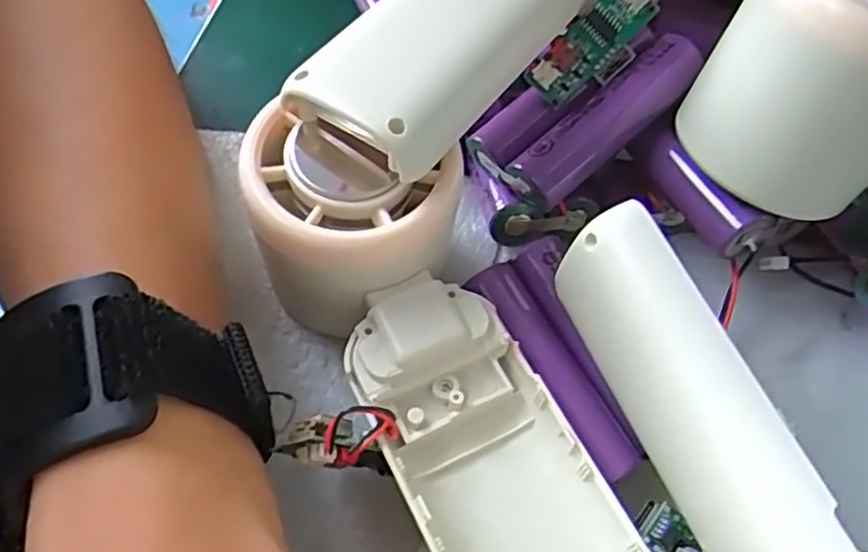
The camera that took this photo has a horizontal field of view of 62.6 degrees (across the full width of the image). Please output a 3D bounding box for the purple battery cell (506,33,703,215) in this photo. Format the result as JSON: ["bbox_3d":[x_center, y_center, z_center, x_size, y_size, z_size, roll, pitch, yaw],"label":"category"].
[{"bbox_3d":[0.051,-0.047,0.213,0.068,0.015,0.016,-41,62,-8],"label":"purple battery cell"}]

